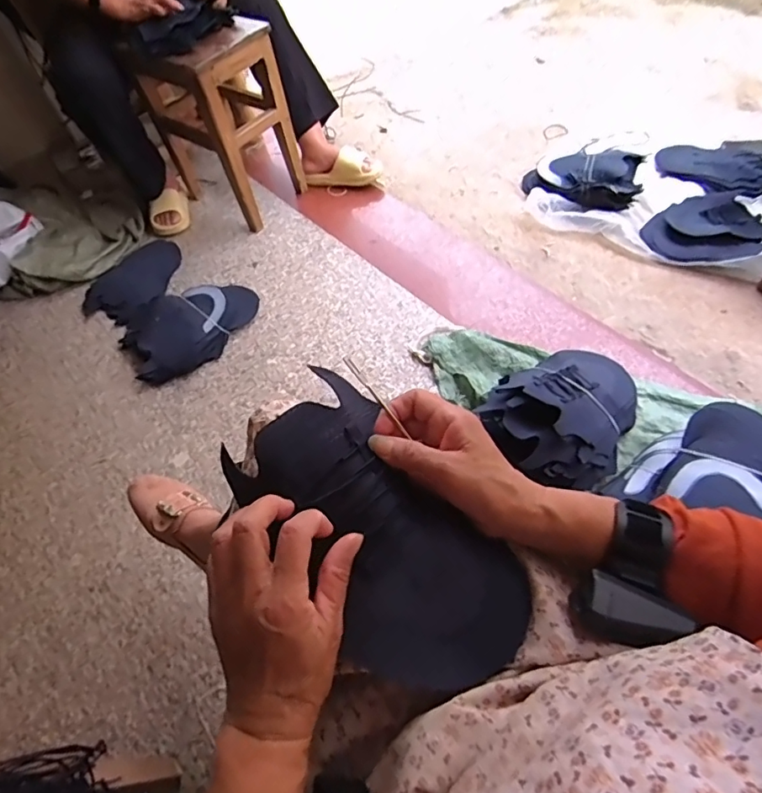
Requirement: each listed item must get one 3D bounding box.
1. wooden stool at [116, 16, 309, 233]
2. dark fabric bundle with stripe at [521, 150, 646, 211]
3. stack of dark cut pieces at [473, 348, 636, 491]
[{"bbox_3d":[-0.401,-0.702,1.335,0.323,0.418,0.250,37,68,27],"label":"wooden stool"},{"bbox_3d":[0.538,-0.584,1.388,0.297,0.107,0.181,13,60,17],"label":"dark fabric bundle with stripe"},{"bbox_3d":[0.324,0.008,0.909,0.235,0.097,0.276,29,65,24],"label":"stack of dark cut pieces"}]

